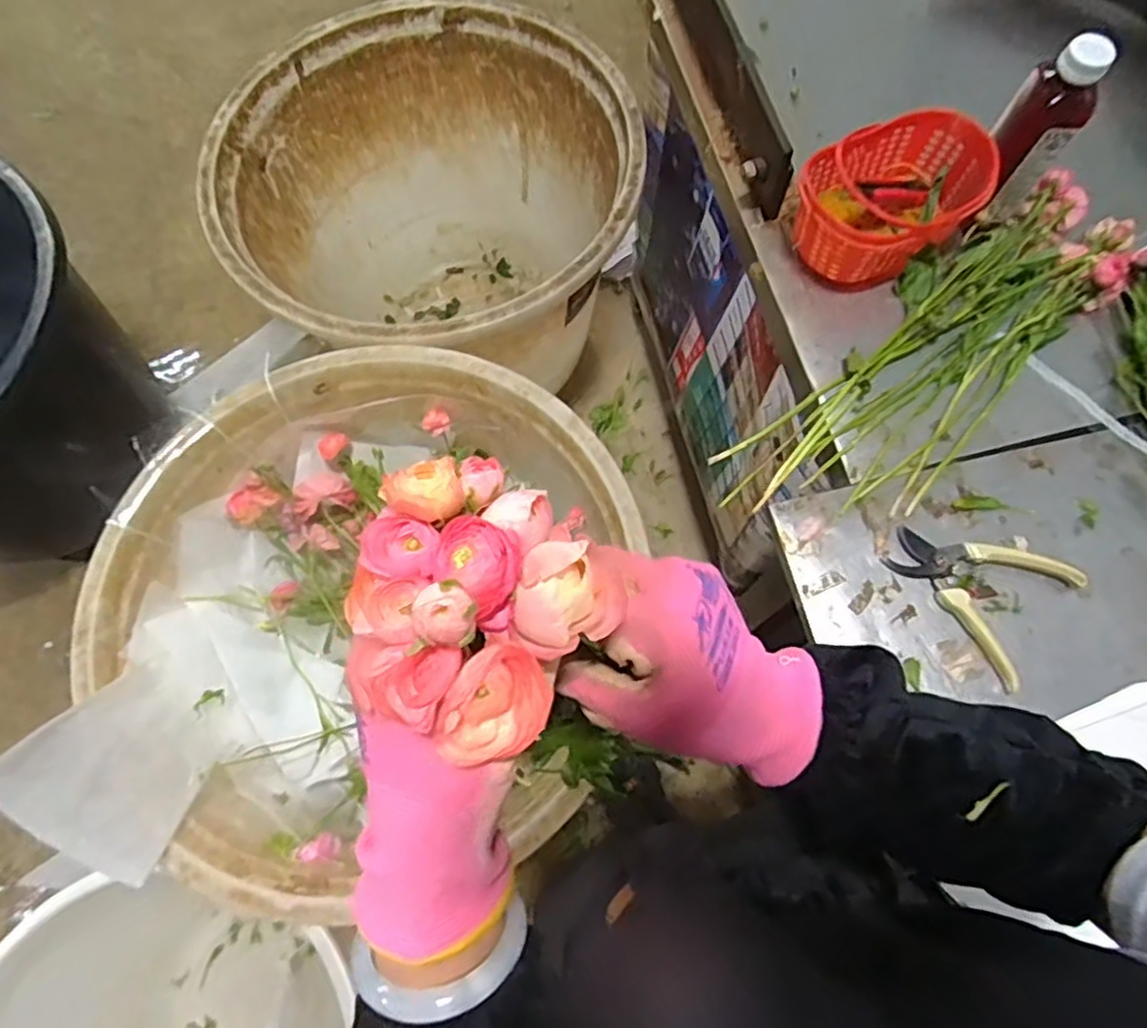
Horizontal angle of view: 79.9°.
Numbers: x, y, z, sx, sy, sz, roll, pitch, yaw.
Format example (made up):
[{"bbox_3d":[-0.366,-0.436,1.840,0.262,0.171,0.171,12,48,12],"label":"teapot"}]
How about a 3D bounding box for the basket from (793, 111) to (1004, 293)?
[{"bbox_3d":[0.341,-0.342,0.759,0.203,0.098,0.142,-35,73,-10],"label":"basket"}]

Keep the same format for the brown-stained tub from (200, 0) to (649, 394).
[{"bbox_3d":[-0.253,-0.519,1.403,0.702,0.574,0.733,-1,70,2],"label":"brown-stained tub"}]

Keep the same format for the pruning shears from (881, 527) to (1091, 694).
[{"bbox_3d":[0.378,0.066,0.643,0.153,0.022,0.131,36,75,14],"label":"pruning shears"}]

